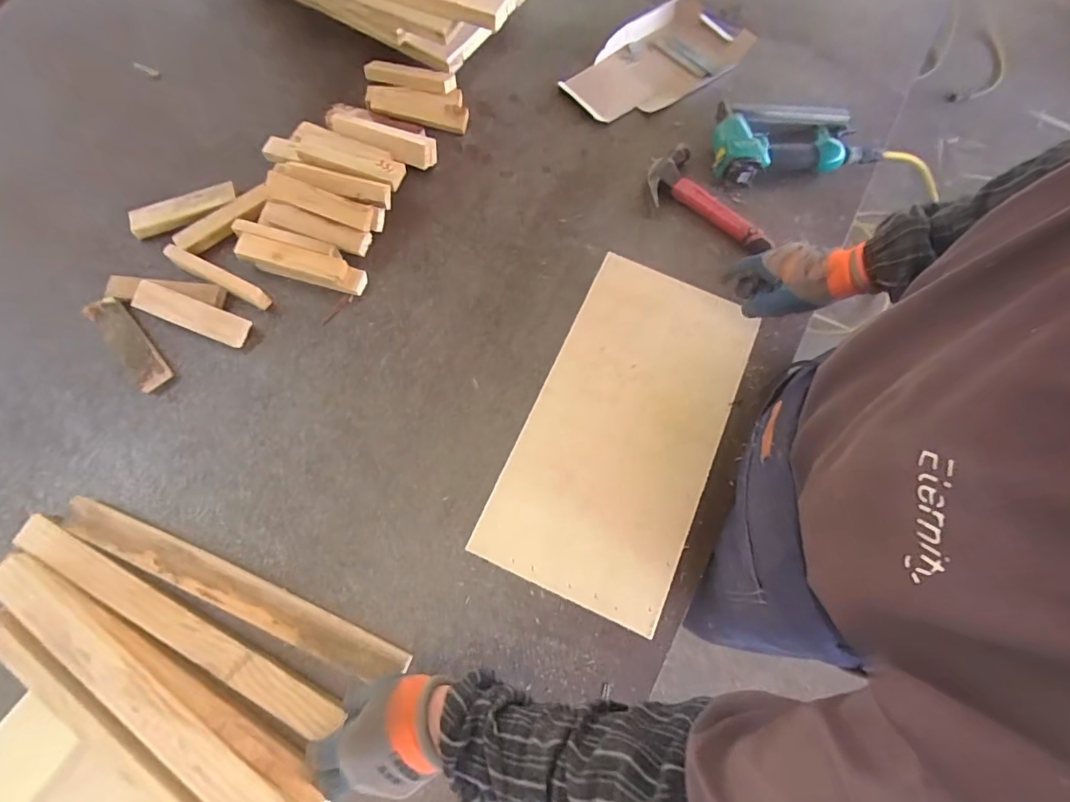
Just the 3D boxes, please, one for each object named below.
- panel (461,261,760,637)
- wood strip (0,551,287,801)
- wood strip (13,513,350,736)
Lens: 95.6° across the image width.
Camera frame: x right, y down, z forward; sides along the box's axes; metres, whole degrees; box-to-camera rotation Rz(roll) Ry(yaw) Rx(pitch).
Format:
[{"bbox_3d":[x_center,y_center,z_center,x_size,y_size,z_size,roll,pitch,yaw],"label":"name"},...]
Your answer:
[{"bbox_3d":[0.114,0.024,0.608,0.226,0.010,0.432,25,72,3],"label":"panel"},{"bbox_3d":[-0.386,0.297,0.478,0.439,0.023,0.043,34,74,11],"label":"wood strip"},{"bbox_3d":[-0.402,0.239,0.537,0.425,0.016,0.041,26,73,8],"label":"wood strip"}]

